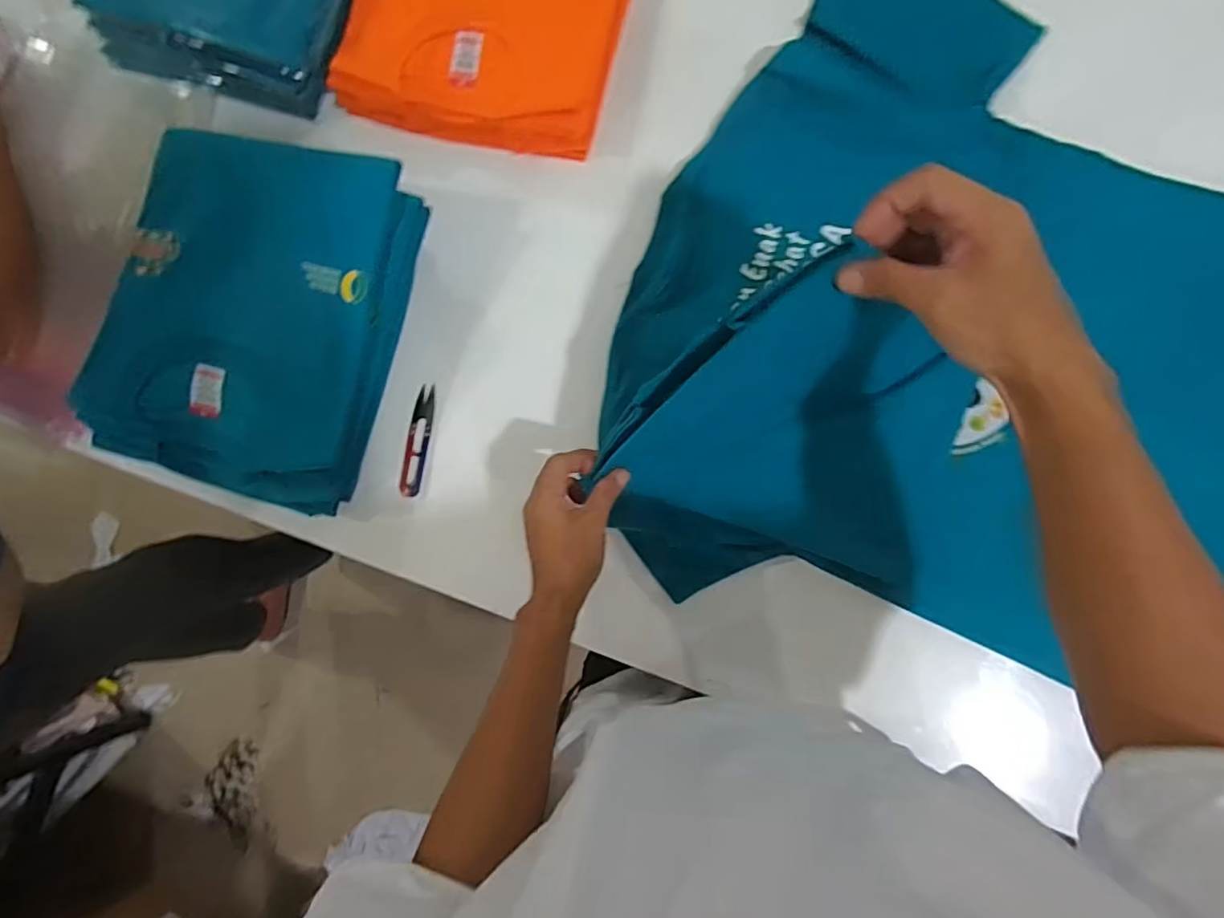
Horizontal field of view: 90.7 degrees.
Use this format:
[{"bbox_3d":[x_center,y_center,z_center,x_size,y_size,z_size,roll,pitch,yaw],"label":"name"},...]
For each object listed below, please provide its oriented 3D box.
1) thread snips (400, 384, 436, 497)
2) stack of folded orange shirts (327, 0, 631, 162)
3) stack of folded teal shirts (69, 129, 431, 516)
[{"bbox_3d":[-0.208,-0.020,0.651,0.023,0.006,0.121,8,87,7],"label":"thread snips"},{"bbox_3d":[-0.123,-0.502,0.641,0.281,0.056,0.331,15,88,8],"label":"stack of folded orange shirts"},{"bbox_3d":[-0.371,-0.144,0.634,0.285,0.087,0.347,18,88,8],"label":"stack of folded teal shirts"}]

